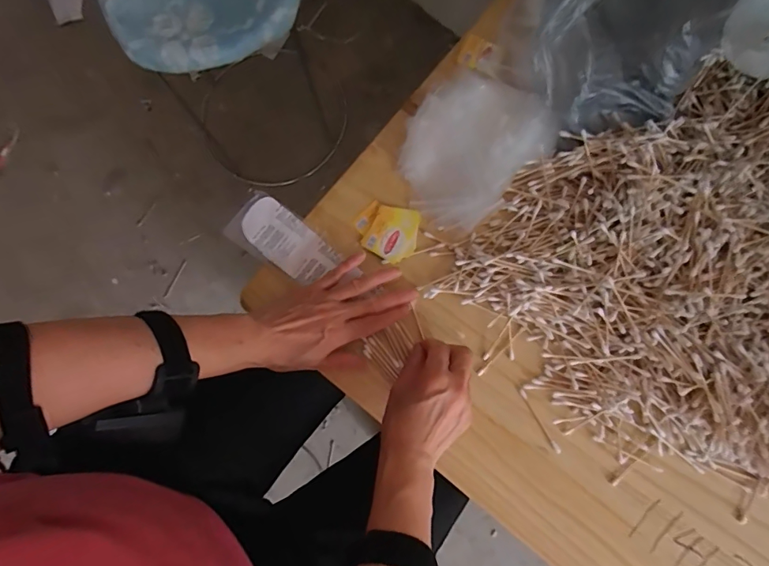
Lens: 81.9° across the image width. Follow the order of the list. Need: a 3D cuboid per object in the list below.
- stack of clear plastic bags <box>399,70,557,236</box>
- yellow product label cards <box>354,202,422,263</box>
[{"bbox_3d":[0.091,-0.149,0.485,0.138,0.037,0.166,43,83,8],"label":"stack of clear plastic bags"},{"bbox_3d":[0.002,-0.057,0.491,0.068,0.006,0.060,15,81,4],"label":"yellow product label cards"}]

